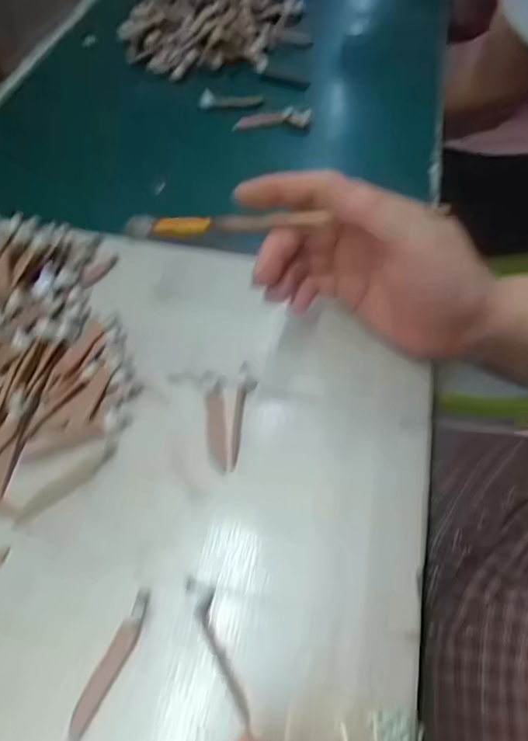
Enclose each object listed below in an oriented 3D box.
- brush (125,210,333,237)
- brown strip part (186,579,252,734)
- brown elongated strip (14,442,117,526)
[{"bbox_3d":[-0.026,-0.080,0.277,0.112,0.012,0.007,2,54,17],"label":"brush"},{"bbox_3d":[-0.019,0.118,0.217,0.010,0.007,0.062,-19,57,-15],"label":"brown strip part"},{"bbox_3d":[-0.100,0.058,0.261,0.058,0.004,0.011,-36,61,-22],"label":"brown elongated strip"}]

